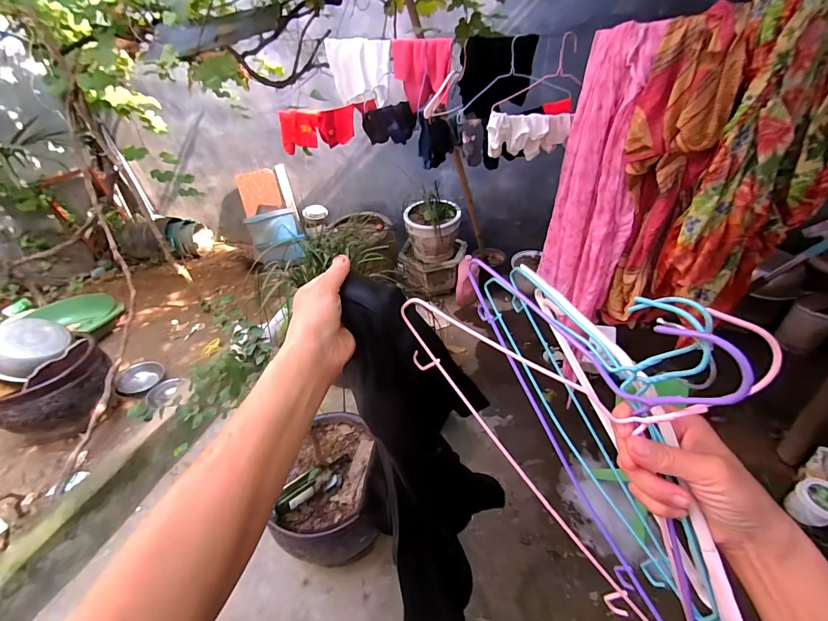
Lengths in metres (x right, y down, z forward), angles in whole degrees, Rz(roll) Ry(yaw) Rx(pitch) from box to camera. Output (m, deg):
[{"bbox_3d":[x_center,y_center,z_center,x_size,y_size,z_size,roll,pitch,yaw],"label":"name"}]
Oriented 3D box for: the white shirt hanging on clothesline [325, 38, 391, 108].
[{"bbox_3d":[-0.187,-0.836,1.282,0.224,0.186,0.092,27,46,36],"label":"white shirt hanging on clothesline"}]

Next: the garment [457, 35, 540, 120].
[{"bbox_3d":[0.244,-0.704,1.107,0.213,0.206,0.049,12,36,16],"label":"garment"}]

